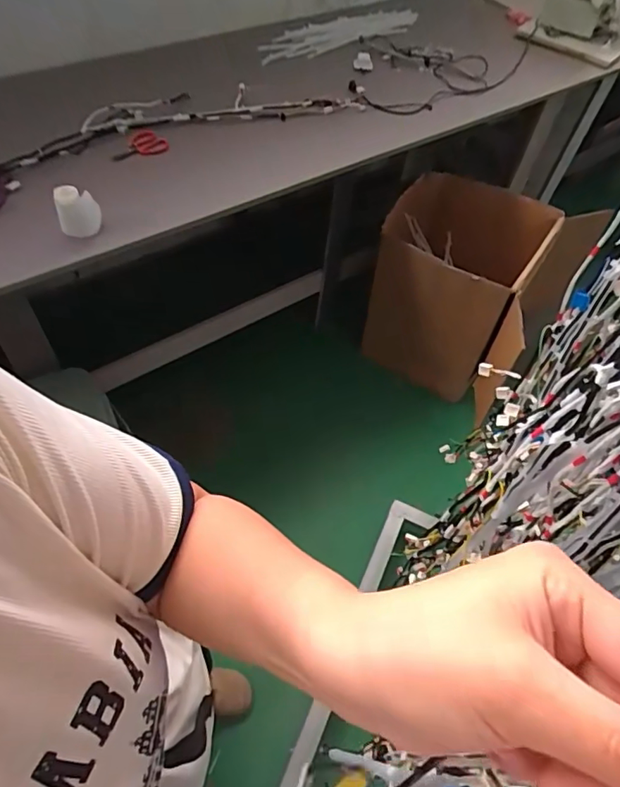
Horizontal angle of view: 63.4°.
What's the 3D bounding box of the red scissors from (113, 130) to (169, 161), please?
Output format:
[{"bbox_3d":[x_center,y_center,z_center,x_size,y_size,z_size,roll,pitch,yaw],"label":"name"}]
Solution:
[{"bbox_3d":[-0.431,-0.638,1.287,0.144,0.020,0.077,-8,75,8],"label":"red scissors"}]

